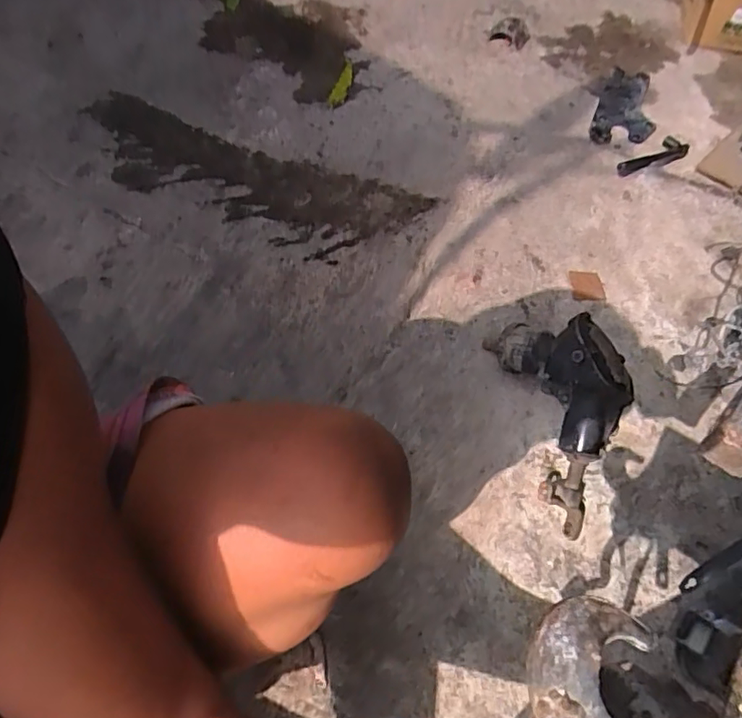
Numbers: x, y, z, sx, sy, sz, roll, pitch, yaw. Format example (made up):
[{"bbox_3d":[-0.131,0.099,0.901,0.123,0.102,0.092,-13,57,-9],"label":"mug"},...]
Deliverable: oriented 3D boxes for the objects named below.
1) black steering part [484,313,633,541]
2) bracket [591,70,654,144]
[{"bbox_3d":[0.234,0.057,0.652,0.104,0.147,0.239,-7,60,-11],"label":"black steering part"},{"bbox_3d":[0.519,-0.508,1.134,0.121,0.019,0.286,19,60,7],"label":"bracket"}]

